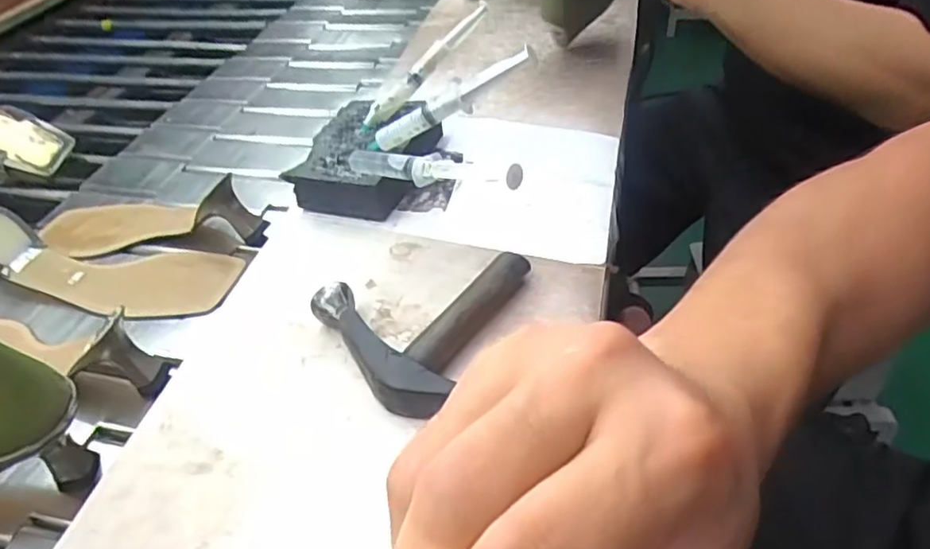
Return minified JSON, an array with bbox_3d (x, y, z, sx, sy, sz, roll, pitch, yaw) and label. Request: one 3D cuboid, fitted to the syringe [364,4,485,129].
[{"bbox_3d":[-0.035,-0.173,0.528,0.142,0.022,0.018,-46,51,-6],"label":"syringe"}]

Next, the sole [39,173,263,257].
[{"bbox_3d":[-0.287,-0.059,0.577,0.211,0.047,0.073,-4,43,3],"label":"sole"}]

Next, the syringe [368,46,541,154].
[{"bbox_3d":[-0.015,-0.123,0.457,0.153,0.022,0.014,-22,33,31],"label":"syringe"}]

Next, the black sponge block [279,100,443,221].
[{"bbox_3d":[-0.077,-0.098,0.522,0.093,0.041,0.132,5,43,13],"label":"black sponge block"}]

